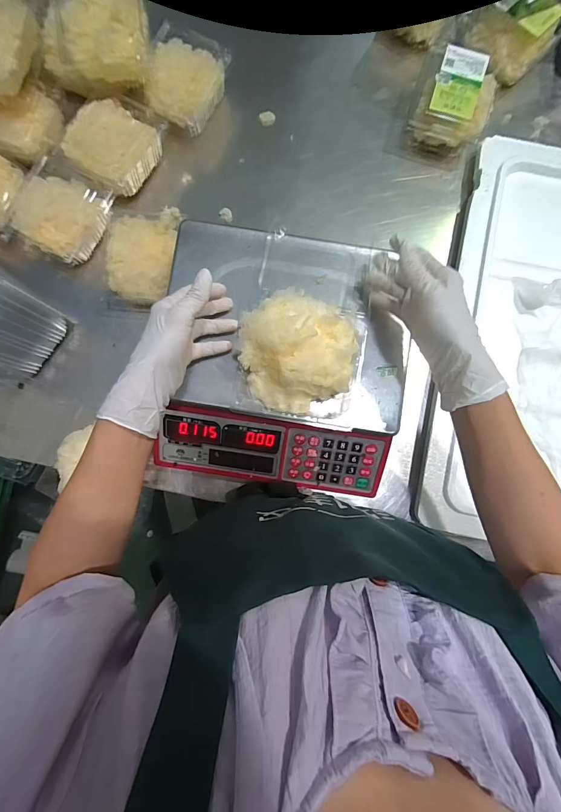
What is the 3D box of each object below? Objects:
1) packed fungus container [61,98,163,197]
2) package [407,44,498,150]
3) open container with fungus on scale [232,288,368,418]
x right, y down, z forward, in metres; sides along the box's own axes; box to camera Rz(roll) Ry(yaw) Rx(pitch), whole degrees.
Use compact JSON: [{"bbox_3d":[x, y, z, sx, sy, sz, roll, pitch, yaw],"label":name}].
[{"bbox_3d":[-0.239,-0.371,0.517,0.100,0.056,0.105,31,86,3],"label":"packed fungus container"},{"bbox_3d":[0.249,-0.442,0.527,0.104,0.069,0.103,19,85,2],"label":"package"},{"bbox_3d":[0.025,-0.054,0.379,0.135,0.088,0.121,8,85,1],"label":"open container with fungus on scale"}]

